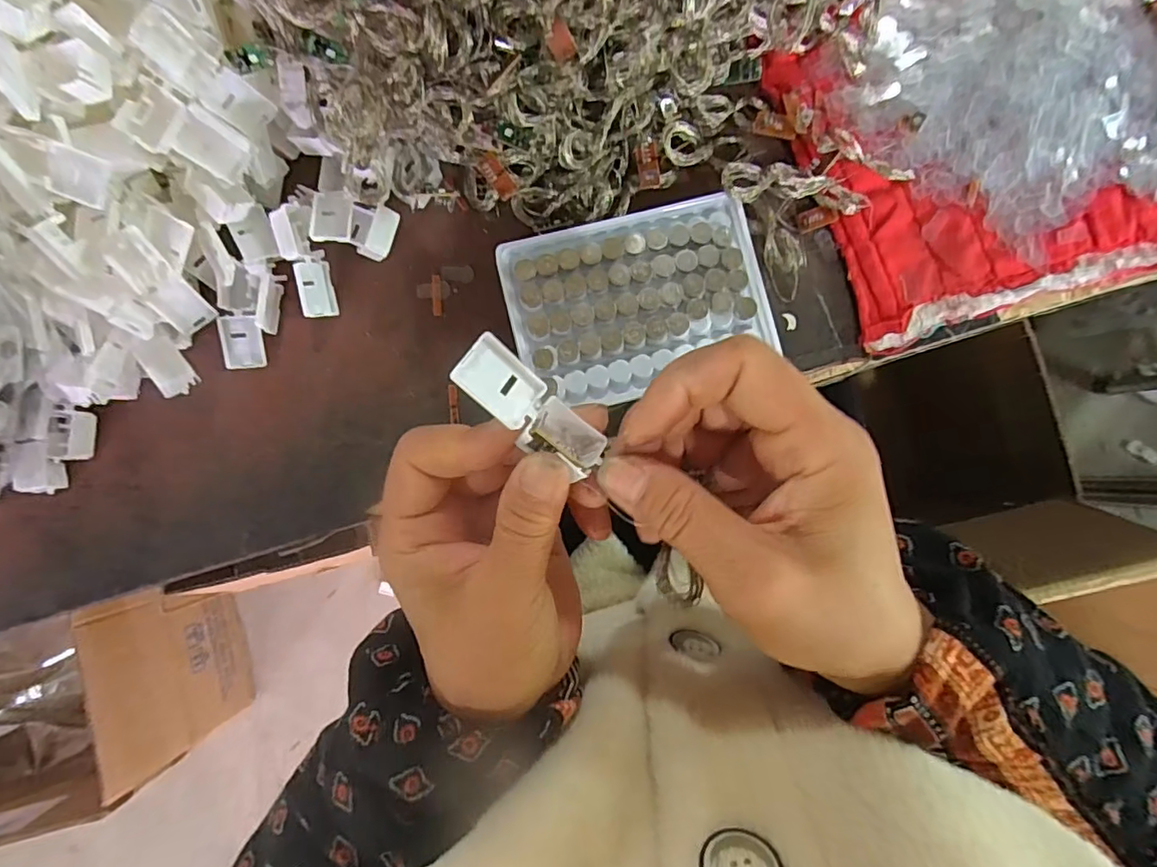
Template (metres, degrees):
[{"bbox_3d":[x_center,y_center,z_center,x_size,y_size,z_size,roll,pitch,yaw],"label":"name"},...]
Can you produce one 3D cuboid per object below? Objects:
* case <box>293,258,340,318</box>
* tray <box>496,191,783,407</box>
[{"bbox_3d":[-0.139,-0.076,0.296,0.007,0.020,0.029,-1,100,30],"label":"case"},{"bbox_3d":[0.030,-0.069,0.294,0.128,0.021,0.091,-14,89,0],"label":"tray"}]

